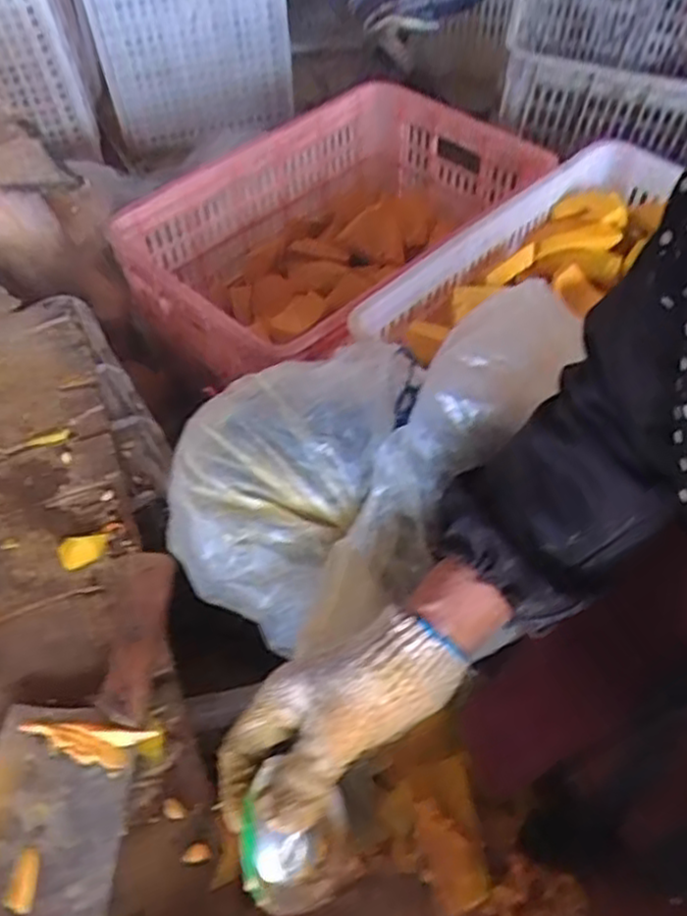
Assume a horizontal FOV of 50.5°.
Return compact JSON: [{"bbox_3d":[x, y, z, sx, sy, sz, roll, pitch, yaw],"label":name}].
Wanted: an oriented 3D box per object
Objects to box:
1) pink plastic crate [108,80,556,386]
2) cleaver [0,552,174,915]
[{"bbox_3d":[-0.004,-0.316,1.020,0.394,0.184,0.557,36,63,25],"label":"pink plastic crate"},{"bbox_3d":[-0.180,0.192,0.456,0.100,0.028,0.280,3,54,5],"label":"cleaver"}]

